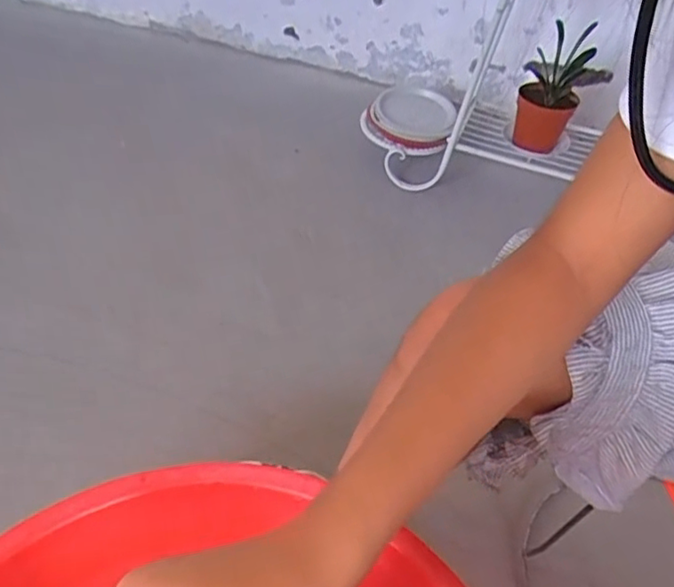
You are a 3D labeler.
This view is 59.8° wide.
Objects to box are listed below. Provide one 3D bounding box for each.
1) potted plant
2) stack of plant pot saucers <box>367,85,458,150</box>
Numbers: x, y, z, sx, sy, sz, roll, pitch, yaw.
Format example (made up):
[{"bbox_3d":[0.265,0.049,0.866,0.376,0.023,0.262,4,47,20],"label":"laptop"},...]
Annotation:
[{"bbox_3d":[0.422,-0.393,1.115,0.133,0.203,0.133,15,46,10],"label":"potted plant"},{"bbox_3d":[0.160,-0.380,1.251,0.175,0.056,0.188,14,46,10],"label":"stack of plant pot saucers"}]

